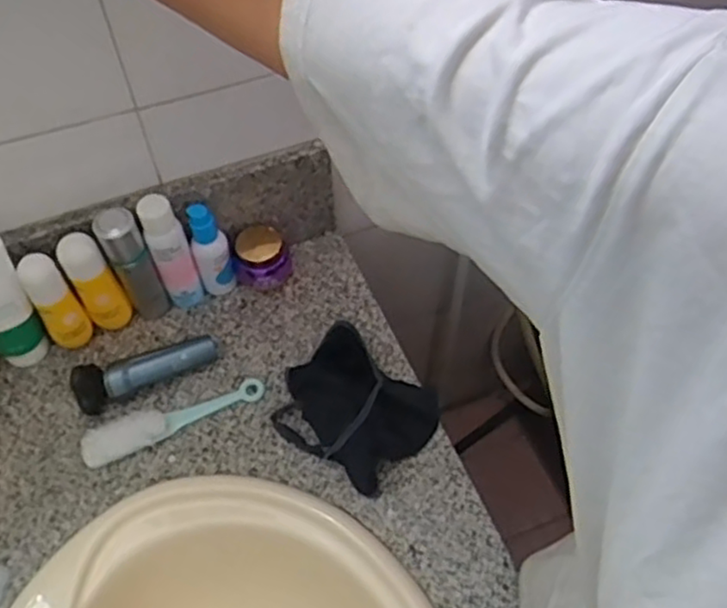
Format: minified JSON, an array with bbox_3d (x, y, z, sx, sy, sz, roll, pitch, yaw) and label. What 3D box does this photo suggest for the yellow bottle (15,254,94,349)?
[{"bbox_3d":[-0.346,0.003,0.779,0.042,0.148,0.033,-32,62,-20],"label":"yellow bottle"}]

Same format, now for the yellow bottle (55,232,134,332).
[{"bbox_3d":[-0.306,-0.019,0.791,0.043,0.150,0.036,-38,65,-23],"label":"yellow bottle"}]

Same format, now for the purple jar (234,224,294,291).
[{"bbox_3d":[-0.125,-0.054,0.853,0.064,0.066,0.059,1,56,-1],"label":"purple jar"}]

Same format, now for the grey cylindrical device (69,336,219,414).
[{"bbox_3d":[-0.247,0.076,0.786,0.160,0.044,0.055,-16,58,-12],"label":"grey cylindrical device"}]

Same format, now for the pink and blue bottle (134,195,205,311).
[{"bbox_3d":[-0.224,-0.058,0.807,0.043,0.163,0.038,-16,58,-12],"label":"pink and blue bottle"}]

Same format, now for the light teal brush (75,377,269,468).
[{"bbox_3d":[-0.214,0.123,0.771,0.203,0.018,0.049,-20,59,-14],"label":"light teal brush"}]

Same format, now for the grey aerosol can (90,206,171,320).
[{"bbox_3d":[-0.269,-0.045,0.799,0.046,0.161,0.046,-27,61,-18],"label":"grey aerosol can"}]

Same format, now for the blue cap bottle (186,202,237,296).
[{"bbox_3d":[-0.182,-0.063,0.826,0.040,0.141,0.032,-16,58,-12],"label":"blue cap bottle"}]

